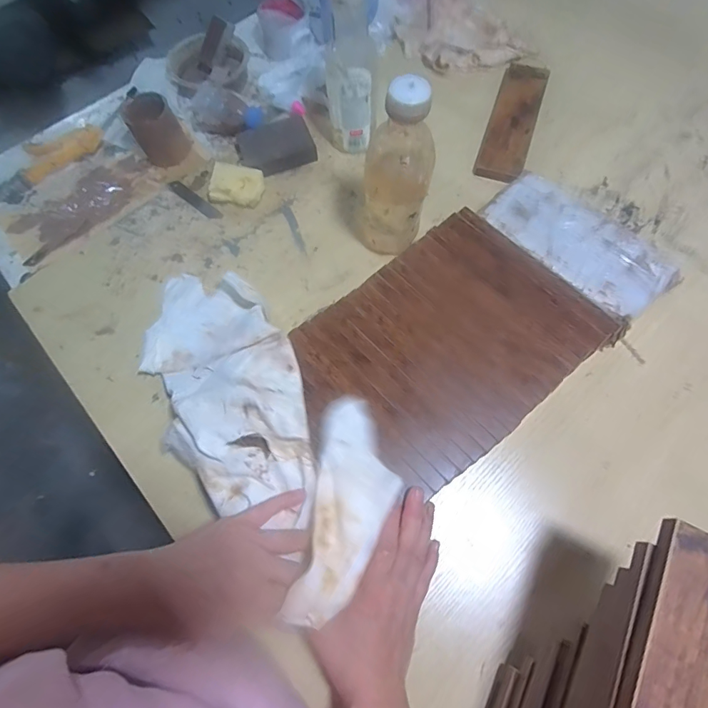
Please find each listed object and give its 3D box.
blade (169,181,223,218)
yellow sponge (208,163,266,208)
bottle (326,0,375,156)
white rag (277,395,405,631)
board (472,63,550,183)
[{"bbox_3d":[-0.218,-0.212,0.603,0.088,0.006,0.018,38,75,12],"label":"blade"},{"bbox_3d":[-0.161,-0.229,0.593,0.072,0.034,0.046,7,69,5],"label":"yellow sponge"},{"bbox_3d":[-0.009,-0.344,0.539,0.060,0.203,0.058,-11,69,-2],"label":"bottle"},{"bbox_3d":[-0.001,0.126,0.374,0.072,0.030,0.185,8,60,5],"label":"white rag"},{"bbox_3d":[0.226,-0.332,0.625,0.061,0.020,0.227,18,70,9],"label":"board"}]

